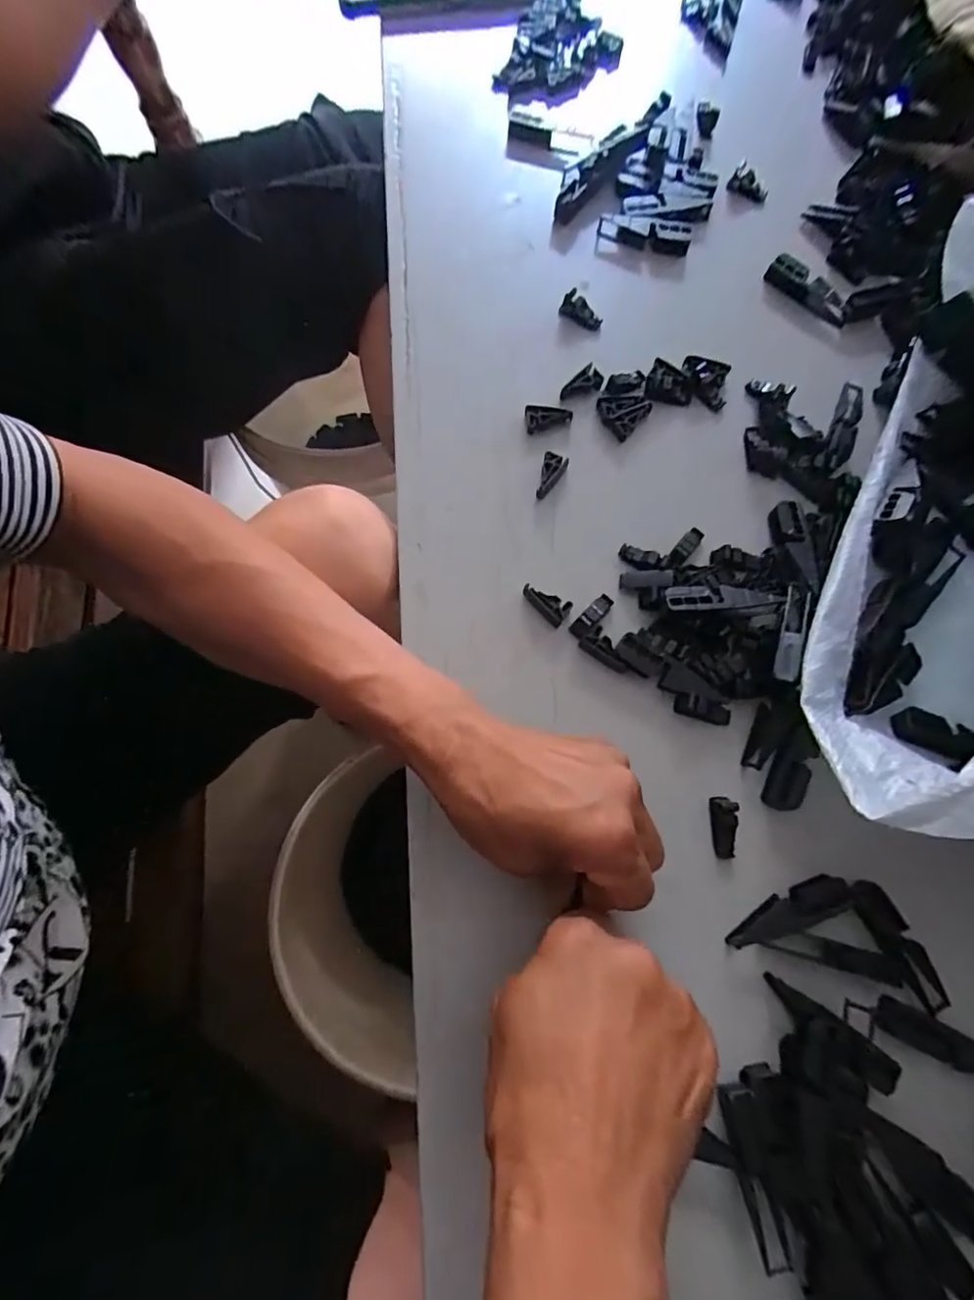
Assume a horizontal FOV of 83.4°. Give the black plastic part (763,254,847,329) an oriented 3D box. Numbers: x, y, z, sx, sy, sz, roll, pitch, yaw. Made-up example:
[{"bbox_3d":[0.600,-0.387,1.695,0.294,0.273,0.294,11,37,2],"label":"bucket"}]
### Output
[{"bbox_3d":[0.220,-0.246,0.373,0.063,0.015,0.018,37,79,9],"label":"black plastic part"}]

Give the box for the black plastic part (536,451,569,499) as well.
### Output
[{"bbox_3d":[0.039,-0.107,0.336,0.015,0.004,0.030,20,77,6],"label":"black plastic part"}]

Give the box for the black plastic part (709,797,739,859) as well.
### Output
[{"bbox_3d":[0.125,0.093,0.285,0.012,0.013,0.030,-1,76,1],"label":"black plastic part"}]

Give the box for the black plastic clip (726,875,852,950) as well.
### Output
[{"bbox_3d":[0.151,0.133,0.275,0.064,0.008,0.018,-20,76,-4],"label":"black plastic clip"}]

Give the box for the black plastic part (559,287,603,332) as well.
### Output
[{"bbox_3d":[0.063,-0.224,0.365,0.030,0.013,0.012,36,79,-5],"label":"black plastic part"}]

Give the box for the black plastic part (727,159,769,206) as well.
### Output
[{"bbox_3d":[0.191,-0.338,0.397,0.029,0.012,0.020,25,78,7],"label":"black plastic part"}]

